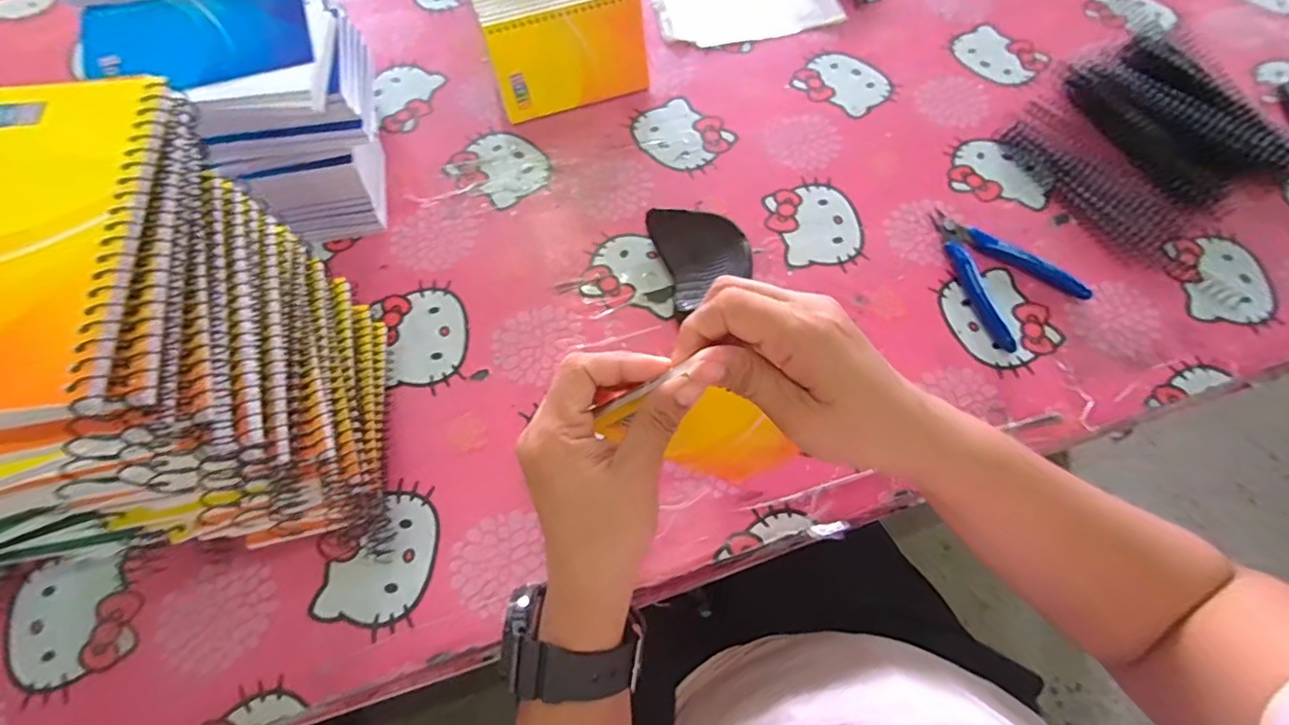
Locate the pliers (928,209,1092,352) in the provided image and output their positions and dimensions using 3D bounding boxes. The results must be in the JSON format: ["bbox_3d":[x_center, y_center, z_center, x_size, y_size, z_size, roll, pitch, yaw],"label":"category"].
[{"bbox_3d":[0.263,-0.073,0.440,0.079,0.012,0.114,-33,70,-13],"label":"pliers"}]

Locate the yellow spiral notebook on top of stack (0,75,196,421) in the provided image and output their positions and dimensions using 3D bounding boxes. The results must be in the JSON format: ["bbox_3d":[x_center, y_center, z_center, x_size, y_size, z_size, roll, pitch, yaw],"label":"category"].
[{"bbox_3d":[-0.211,-0.040,0.193,0.082,0.019,0.130,-6,66,-3],"label":"yellow spiral notebook on top of stack"}]

